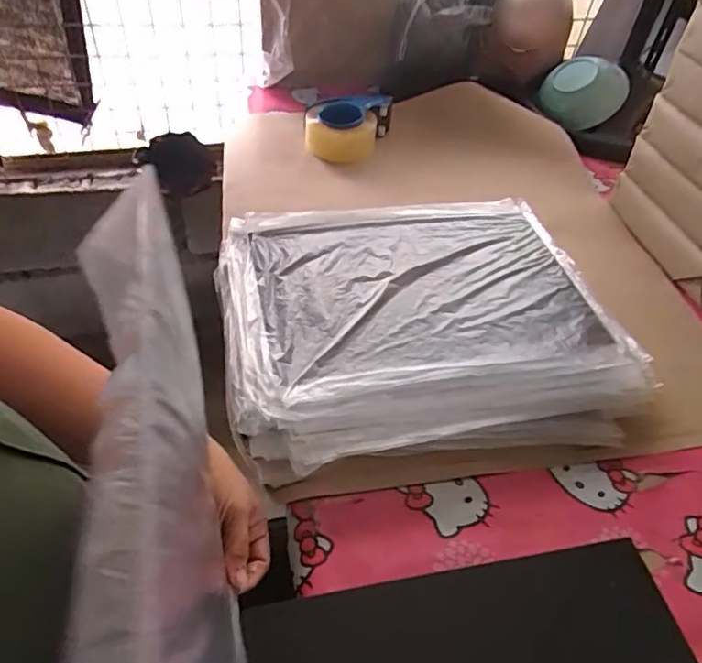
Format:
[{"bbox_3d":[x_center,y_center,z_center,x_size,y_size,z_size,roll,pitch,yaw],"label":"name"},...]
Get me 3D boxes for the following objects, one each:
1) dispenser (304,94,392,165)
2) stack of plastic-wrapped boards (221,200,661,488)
[{"bbox_3d":[-0.006,-0.357,1.001,0.145,0.077,0.115,5,45,0],"label":"dispenser"},{"bbox_3d":[0.080,-0.017,0.669,0.444,0.073,0.364,-6,46,-11],"label":"stack of plastic-wrapped boards"}]

